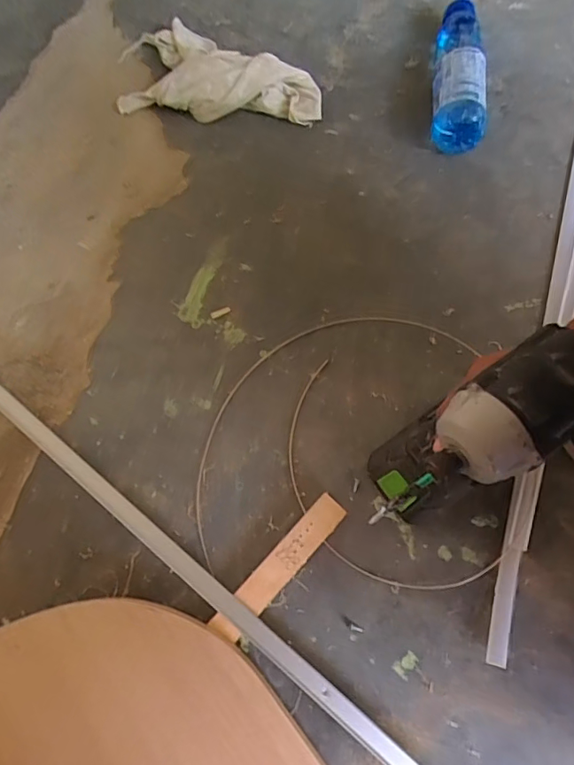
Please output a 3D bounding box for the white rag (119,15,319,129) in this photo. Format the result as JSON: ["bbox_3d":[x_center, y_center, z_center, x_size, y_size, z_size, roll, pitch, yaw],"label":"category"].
[{"bbox_3d":[-0.088,-0.397,0.633,0.275,0.046,0.133,11,72,4],"label":"white rag"}]

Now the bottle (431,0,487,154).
[{"bbox_3d":[0.213,-0.386,0.618,0.061,0.058,0.208,6,72,3],"label":"bottle"}]

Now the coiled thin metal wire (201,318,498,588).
[{"bbox_3d":[0.061,0.057,0.507,0.291,0.006,0.273,3,72,2],"label":"coiled thin metal wire"}]

